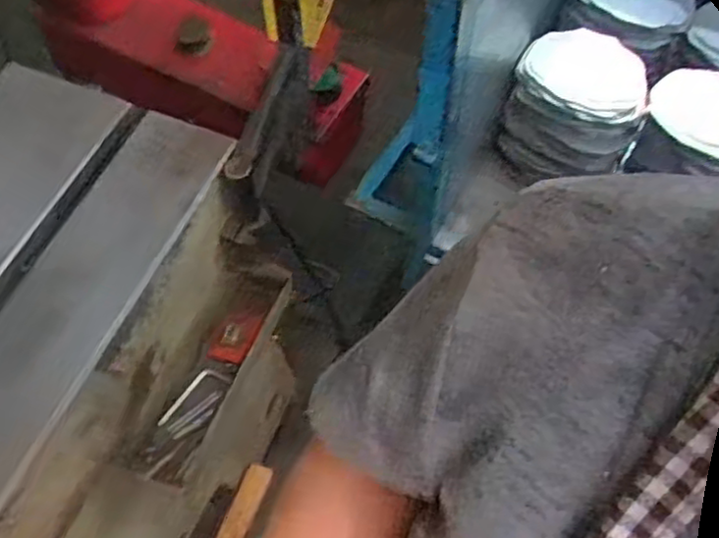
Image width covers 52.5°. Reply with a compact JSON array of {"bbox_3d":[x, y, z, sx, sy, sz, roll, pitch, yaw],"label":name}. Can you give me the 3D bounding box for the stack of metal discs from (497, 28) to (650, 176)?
[{"bbox_3d":[0.303,-0.242,1.041,0.173,0.133,0.174,11,60,8],"label":"stack of metal discs"}]

